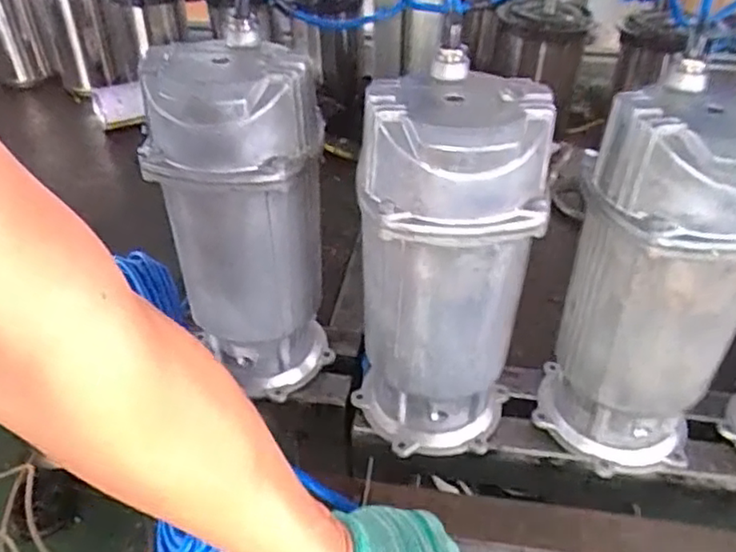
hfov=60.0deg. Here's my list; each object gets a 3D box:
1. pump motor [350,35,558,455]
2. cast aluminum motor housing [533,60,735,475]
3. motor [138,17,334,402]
[{"bbox_3d":[0.057,0.001,0.499,0.126,0.292,0.111,6,38,7],"label":"pump motor"},{"bbox_3d":[0.216,0.010,0.487,0.120,0.291,0.119,-8,38,-10],"label":"cast aluminum motor housing"},{"bbox_3d":[-0.104,-0.037,0.541,0.129,0.290,0.114,-6,38,-9],"label":"motor"}]

